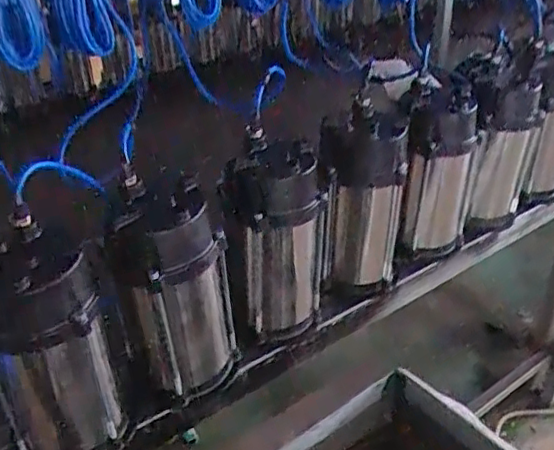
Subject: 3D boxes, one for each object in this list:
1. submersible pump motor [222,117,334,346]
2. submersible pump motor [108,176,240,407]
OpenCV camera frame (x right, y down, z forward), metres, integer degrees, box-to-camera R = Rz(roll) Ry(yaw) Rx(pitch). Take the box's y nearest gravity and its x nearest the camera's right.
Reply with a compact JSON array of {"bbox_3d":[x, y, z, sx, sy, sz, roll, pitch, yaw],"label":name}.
[{"bbox_3d":[0.002,0.023,0.792,0.128,0.254,0.116,1,33,4],"label":"submersible pump motor"},{"bbox_3d":[-0.117,0.077,0.710,0.121,0.254,0.107,-10,34,-13],"label":"submersible pump motor"}]

